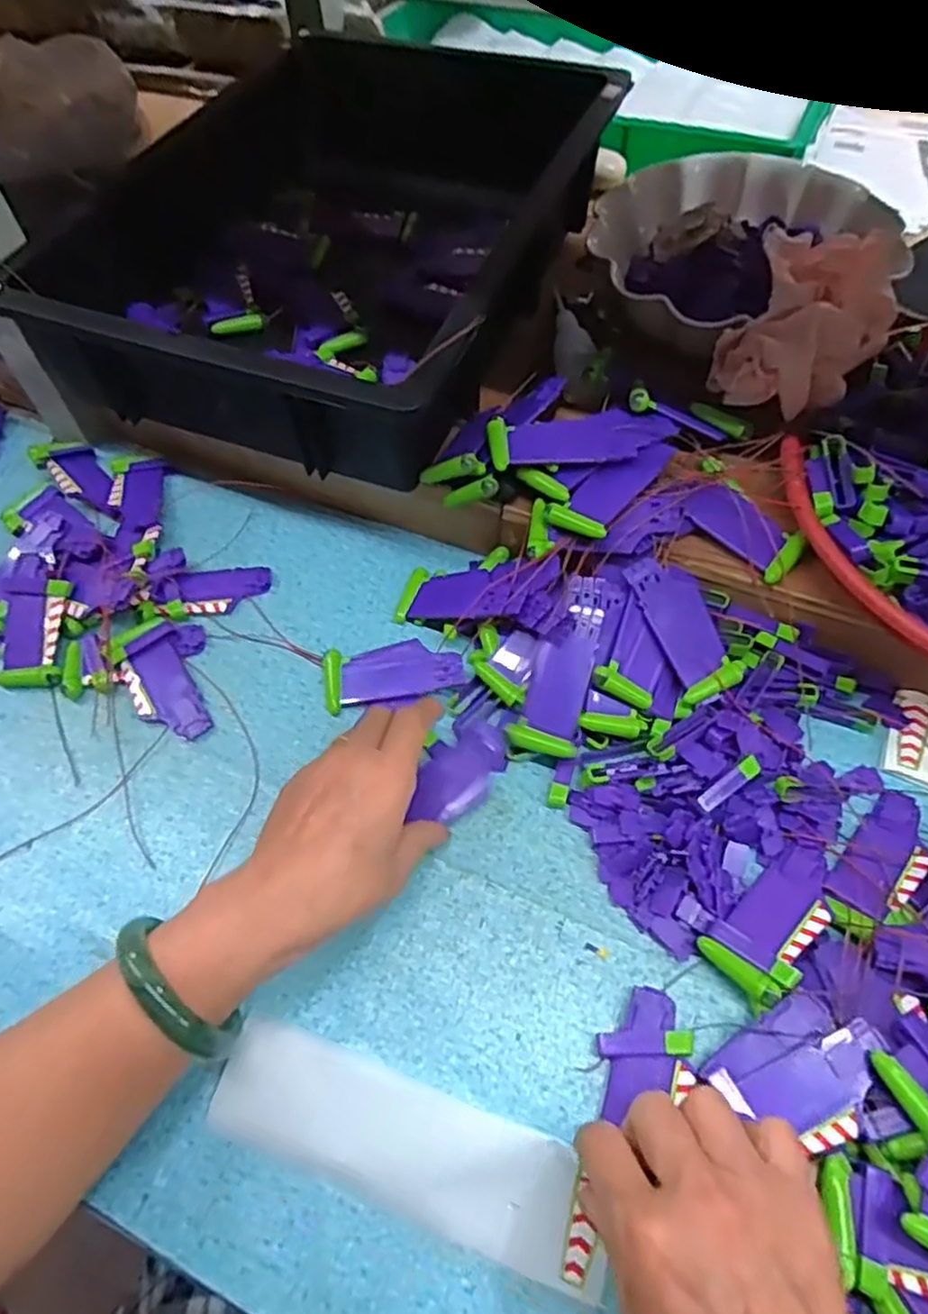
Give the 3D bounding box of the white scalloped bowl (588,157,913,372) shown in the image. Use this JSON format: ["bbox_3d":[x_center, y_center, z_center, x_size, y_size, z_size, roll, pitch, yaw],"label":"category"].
[{"bbox_3d":[0.216,-0.305,0.550,0.202,0.084,0.202,-1,58,1],"label":"white scalloped bowl"}]

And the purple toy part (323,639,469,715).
[{"bbox_3d":[-0.046,0.010,0.460,0.090,0.010,0.041,-6,58,7],"label":"purple toy part"}]

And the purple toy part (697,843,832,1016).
[{"bbox_3d":[0.166,0.139,0.375,0.086,0.015,0.043,-35,46,-23],"label":"purple toy part"}]

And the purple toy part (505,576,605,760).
[{"bbox_3d":[0.060,0.004,0.426,0.037,0.012,0.108,18,83,12],"label":"purple toy part"}]

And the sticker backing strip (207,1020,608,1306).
[{"bbox_3d":[-0.027,0.230,0.339,0.188,0.010,0.051,16,67,13],"label":"sticker backing strip"}]

